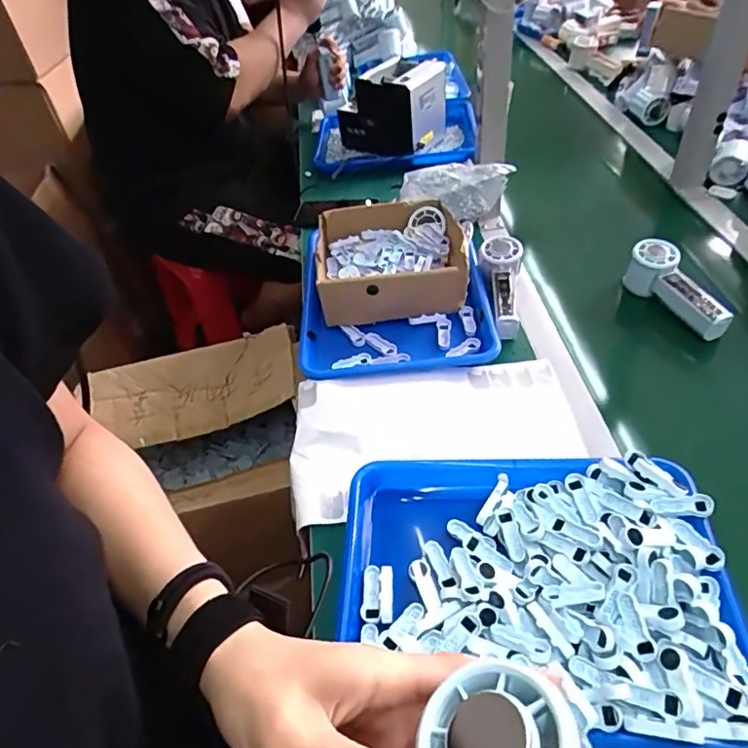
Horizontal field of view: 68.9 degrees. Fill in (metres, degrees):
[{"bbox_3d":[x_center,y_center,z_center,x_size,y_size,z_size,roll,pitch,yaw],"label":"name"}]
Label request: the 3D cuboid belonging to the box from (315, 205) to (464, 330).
[{"bbox_3d":[0.024,-0.168,0.789,0.204,0.068,0.206,-6,45,2],"label":"box"}]

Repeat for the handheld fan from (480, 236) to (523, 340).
[{"bbox_3d":[0.174,-0.121,0.738,0.055,0.035,0.158,0,63,8],"label":"handheld fan"}]

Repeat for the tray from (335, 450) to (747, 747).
[{"bbox_3d":[0.134,0.183,0.487,0.333,0.043,0.244,-1,46,7],"label":"tray"}]

